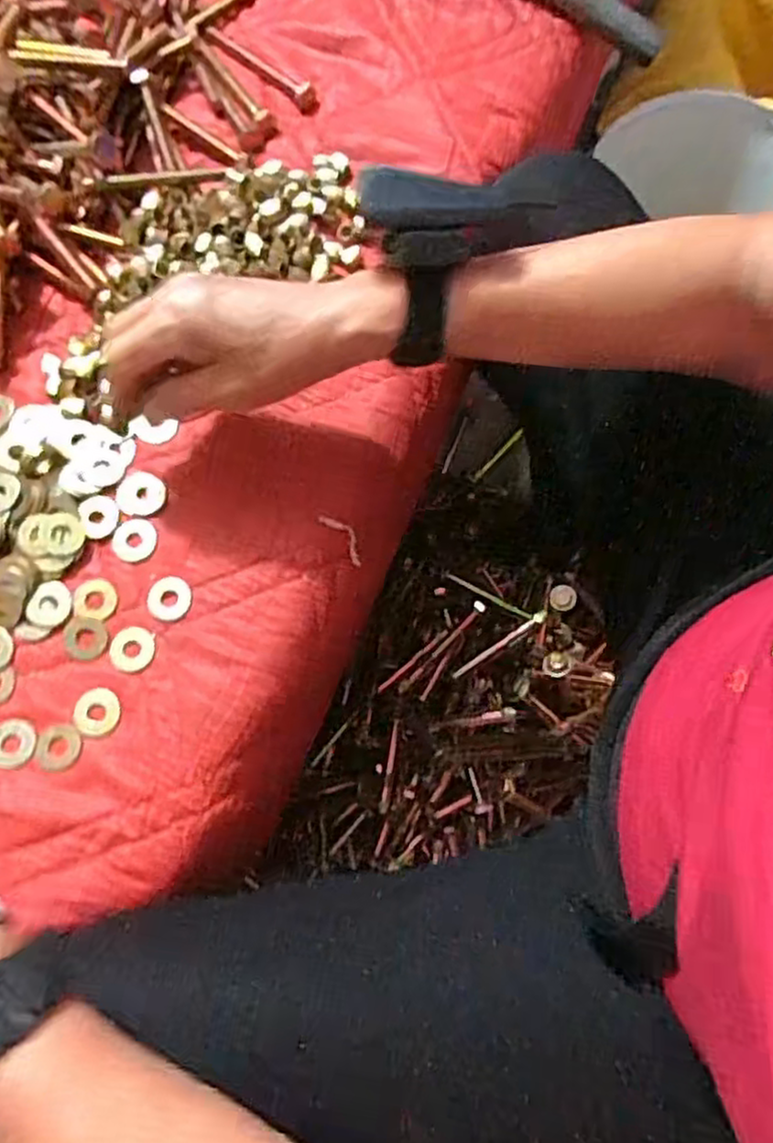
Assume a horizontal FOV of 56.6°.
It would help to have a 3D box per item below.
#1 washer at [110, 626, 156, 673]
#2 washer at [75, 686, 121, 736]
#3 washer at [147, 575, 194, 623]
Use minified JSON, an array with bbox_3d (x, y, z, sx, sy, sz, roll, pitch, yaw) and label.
[{"bbox_3d":[-0.142,0.043,0.399,0.024,0.004,0.024,0,72,0],"label":"washer"},{"bbox_3d":[-0.159,0.077,0.394,0.025,0.004,0.025,0,72,0],"label":"washer"},{"bbox_3d":[-0.124,0.015,0.409,0.024,0.004,0.025,0,72,0],"label":"washer"}]

